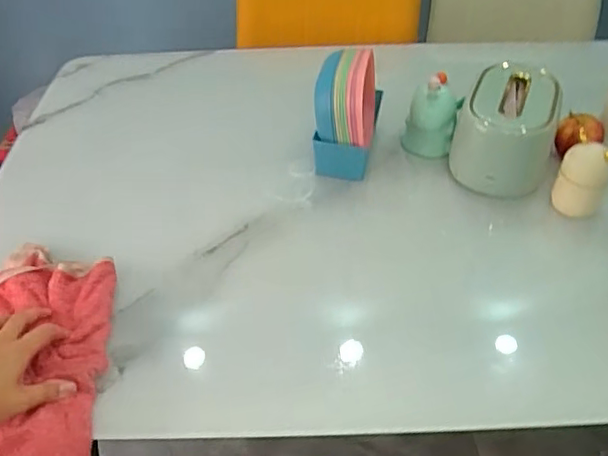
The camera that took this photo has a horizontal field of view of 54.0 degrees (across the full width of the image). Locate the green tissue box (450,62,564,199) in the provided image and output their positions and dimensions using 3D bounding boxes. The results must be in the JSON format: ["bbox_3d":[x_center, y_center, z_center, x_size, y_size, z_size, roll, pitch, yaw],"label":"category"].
[{"bbox_3d":[0.277,-0.136,0.829,0.131,0.113,0.164,15,45,14],"label":"green tissue box"}]

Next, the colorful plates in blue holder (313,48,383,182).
[{"bbox_3d":[0.060,-0.173,0.854,0.083,0.144,0.148,7,44,7],"label":"colorful plates in blue holder"}]

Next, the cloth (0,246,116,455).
[{"bbox_3d":[-0.278,0.127,0.611,0.151,0.052,0.264,-5,51,-5],"label":"cloth"}]

